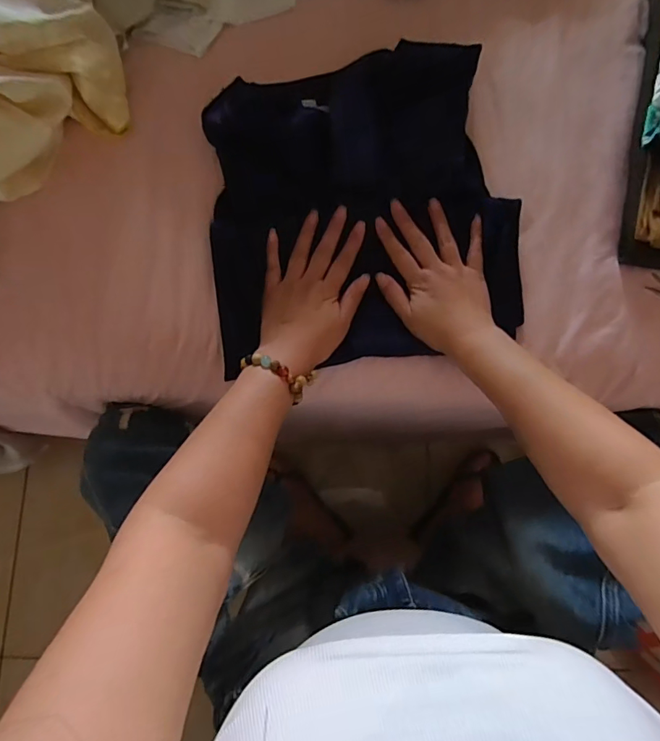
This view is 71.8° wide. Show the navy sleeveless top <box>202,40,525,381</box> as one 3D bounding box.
[{"bbox_3d":[0.032,-0.156,0.445,0.299,0.027,0.284,-8,98,-5],"label":"navy sleeveless top"}]

